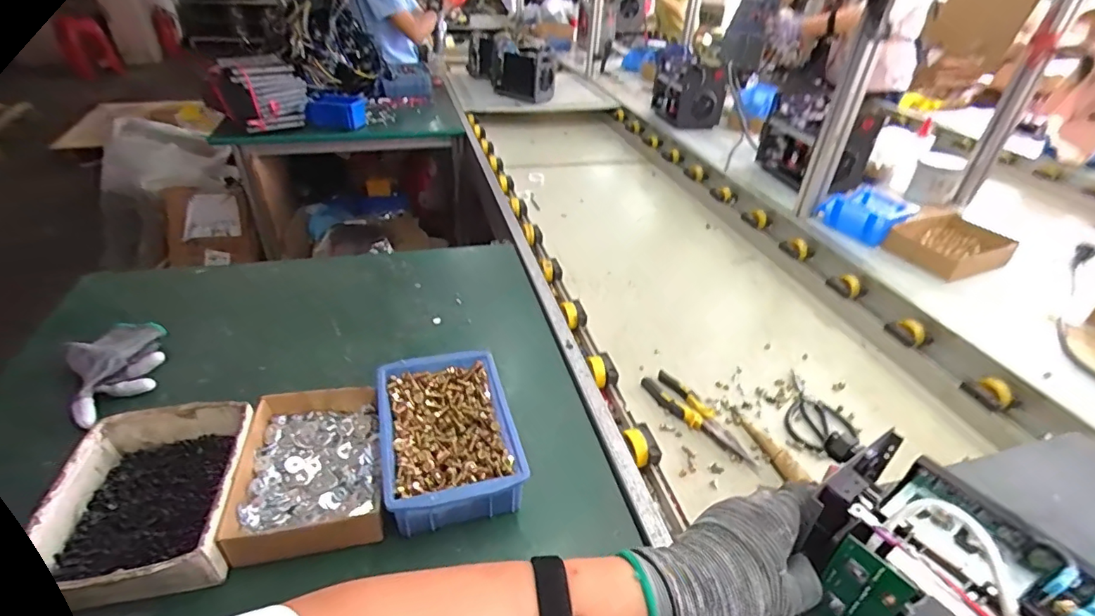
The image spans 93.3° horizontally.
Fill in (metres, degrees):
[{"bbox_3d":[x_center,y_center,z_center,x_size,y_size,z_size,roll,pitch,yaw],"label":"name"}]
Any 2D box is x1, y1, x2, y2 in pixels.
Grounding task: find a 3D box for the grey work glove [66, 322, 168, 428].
[{"bbox_3d":[-0.522,0.071,0.634,0.097,0.025,0.154,-23,43,-32],"label":"grey work glove"}]

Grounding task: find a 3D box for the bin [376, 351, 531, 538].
[{"bbox_3d":[-0.111,0.140,0.564,0.139,0.064,0.199,-7,37,-15],"label":"bin"}]

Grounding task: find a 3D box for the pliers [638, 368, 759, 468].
[{"bbox_3d":[0.218,0.154,0.745,0.048,0.019,0.193,-23,43,-32],"label":"pliers"}]

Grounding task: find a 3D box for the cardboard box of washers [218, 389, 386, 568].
[{"bbox_3d":[-0.236,0.158,0.523,0.124,0.041,0.169,-7,36,-14],"label":"cardboard box of washers"}]

